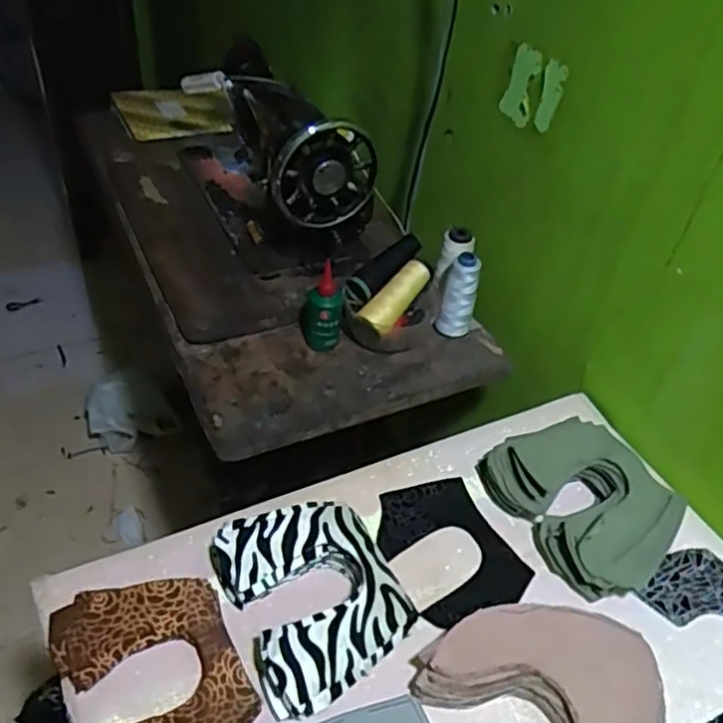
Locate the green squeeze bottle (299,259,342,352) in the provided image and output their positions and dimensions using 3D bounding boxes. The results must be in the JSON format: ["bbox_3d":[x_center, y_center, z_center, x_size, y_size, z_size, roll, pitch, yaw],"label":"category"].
[{"bbox_3d":[-0.049,-0.062,0.829,0.049,0.110,0.041,3,43,-5],"label":"green squeeze bottle"}]

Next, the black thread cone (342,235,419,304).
[{"bbox_3d":[0.027,-0.117,0.860,0.116,0.037,0.035,-41,56,-13],"label":"black thread cone"}]

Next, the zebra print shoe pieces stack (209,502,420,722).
[{"bbox_3d":[-0.040,0.200,0.582,0.132,0.049,0.161,-17,46,-22],"label":"zebra print shoe pieces stack"}]

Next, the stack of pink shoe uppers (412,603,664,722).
[{"bbox_3d":[0.155,0.273,0.539,0.172,0.032,0.175,-23,49,-27],"label":"stack of pink shoe uppers"}]

